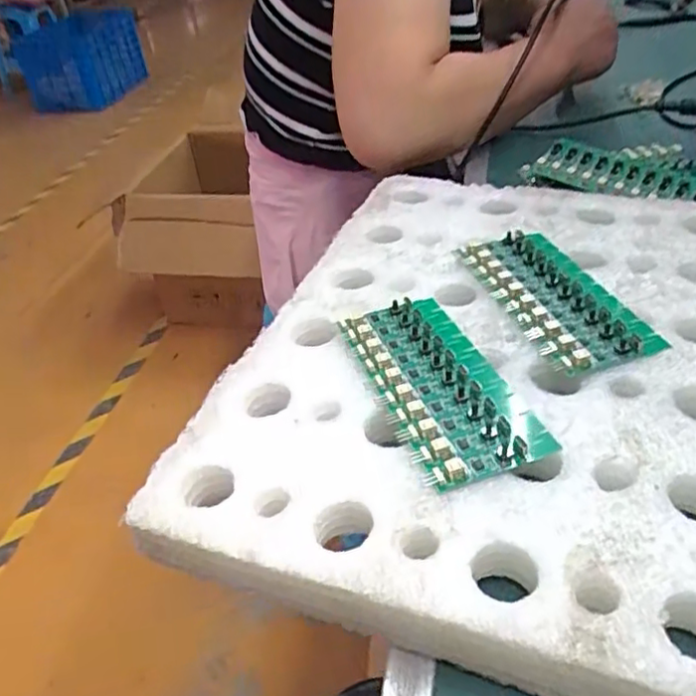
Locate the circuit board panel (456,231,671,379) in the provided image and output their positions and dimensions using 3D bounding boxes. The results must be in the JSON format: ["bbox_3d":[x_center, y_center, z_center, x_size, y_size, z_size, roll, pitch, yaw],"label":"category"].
[{"bbox_3d":[0.124,-0.033,0.394,0.066,0.008,0.133,-14,39,-8],"label":"circuit board panel"}]

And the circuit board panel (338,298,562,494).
[{"bbox_3d":[0.045,0.016,0.344,0.064,0.008,0.135,-17,39,-12],"label":"circuit board panel"}]

